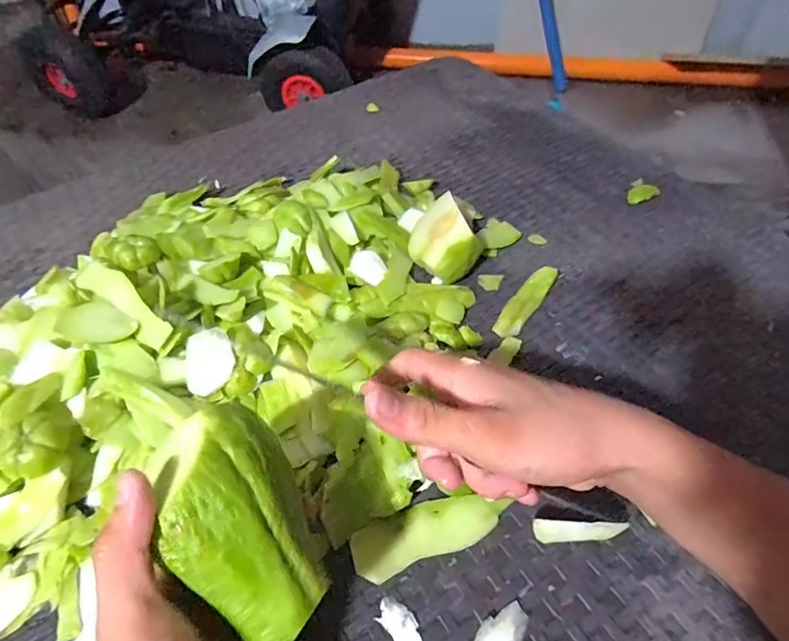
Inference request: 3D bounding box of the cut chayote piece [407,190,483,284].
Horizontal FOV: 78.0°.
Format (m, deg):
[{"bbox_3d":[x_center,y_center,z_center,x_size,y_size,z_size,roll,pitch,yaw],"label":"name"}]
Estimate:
[{"bbox_3d":[0.048,-0.080,0.473,0.065,0.045,0.082,-21,54,-15],"label":"cut chayote piece"}]

